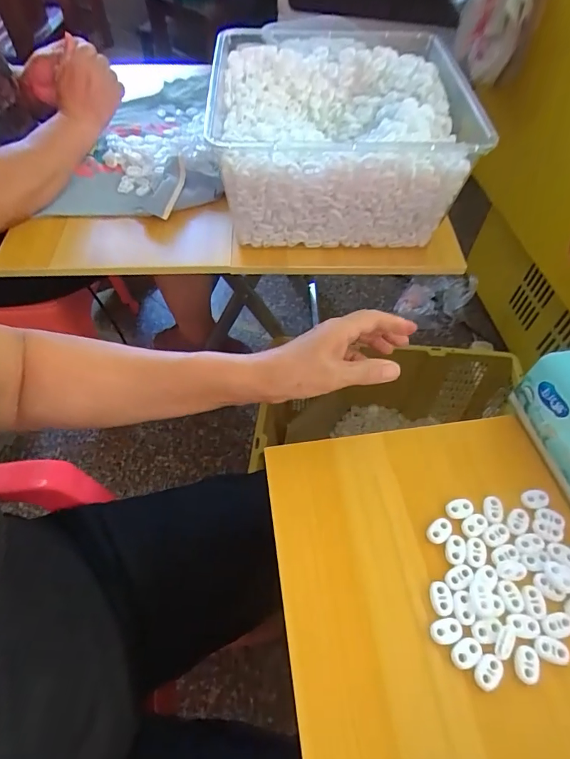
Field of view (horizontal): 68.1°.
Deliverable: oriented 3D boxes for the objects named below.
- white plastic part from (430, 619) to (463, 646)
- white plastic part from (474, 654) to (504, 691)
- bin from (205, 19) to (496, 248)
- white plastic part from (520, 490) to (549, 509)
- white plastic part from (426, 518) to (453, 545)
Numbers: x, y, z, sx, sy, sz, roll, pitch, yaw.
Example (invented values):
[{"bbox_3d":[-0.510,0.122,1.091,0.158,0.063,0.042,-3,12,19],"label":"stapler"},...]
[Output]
[{"bbox_3d":[0.116,0.179,0.300,0.022,0.004,0.015,-13,56,-7],"label":"white plastic part"},{"bbox_3d":[0.139,0.199,0.286,0.023,0.004,0.015,-39,63,-23],"label":"white plastic part"},{"bbox_3d":[0.067,-0.348,0.586,0.288,0.138,0.384,-2,56,-1],"label":"bin"},{"bbox_3d":[0.211,0.100,0.355,0.023,0.004,0.015,-5,55,-2],"label":"white plastic part"},{"bbox_3d":[0.125,0.121,0.339,0.015,0.004,0.023,38,64,24],"label":"white plastic part"}]

